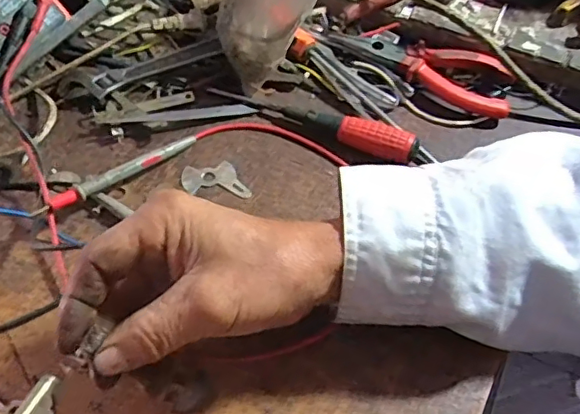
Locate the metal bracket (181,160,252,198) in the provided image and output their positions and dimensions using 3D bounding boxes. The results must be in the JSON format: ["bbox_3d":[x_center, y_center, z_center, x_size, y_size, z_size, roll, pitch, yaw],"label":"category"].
[{"bbox_3d":[-0.053,-0.021,0.409,0.049,0.004,0.029,1,57,1],"label":"metal bracket"}]

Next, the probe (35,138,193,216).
[{"bbox_3d":[-0.115,-0.023,0.393,0.122,0.013,0.012,-31,61,-32],"label":"probe"}]

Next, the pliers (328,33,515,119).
[{"bbox_3d":[0.108,-0.116,0.457,0.145,0.023,0.046,24,60,15],"label":"pliers"}]

